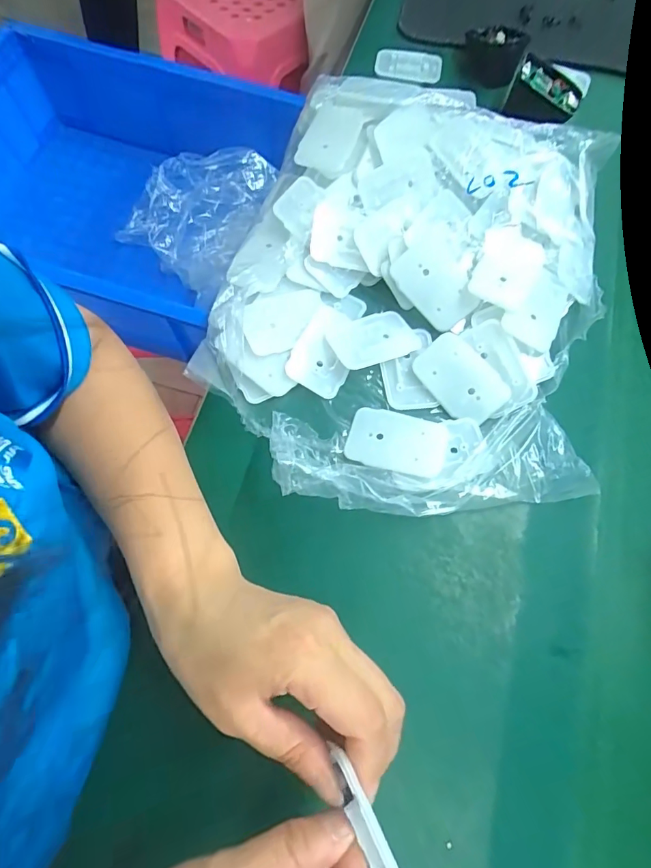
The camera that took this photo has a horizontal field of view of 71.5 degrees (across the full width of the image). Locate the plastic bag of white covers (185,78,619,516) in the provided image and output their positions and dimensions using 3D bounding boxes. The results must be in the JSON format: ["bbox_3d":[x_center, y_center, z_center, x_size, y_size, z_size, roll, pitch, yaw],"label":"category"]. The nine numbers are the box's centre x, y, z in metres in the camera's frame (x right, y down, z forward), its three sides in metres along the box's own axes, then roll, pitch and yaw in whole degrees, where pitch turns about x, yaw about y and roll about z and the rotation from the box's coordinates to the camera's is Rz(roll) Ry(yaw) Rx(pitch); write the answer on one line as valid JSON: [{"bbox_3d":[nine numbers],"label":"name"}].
[{"bbox_3d":[0.069,-0.116,0.347,0.272,0.056,0.353,15,69,4],"label":"plastic bag of white covers"}]

